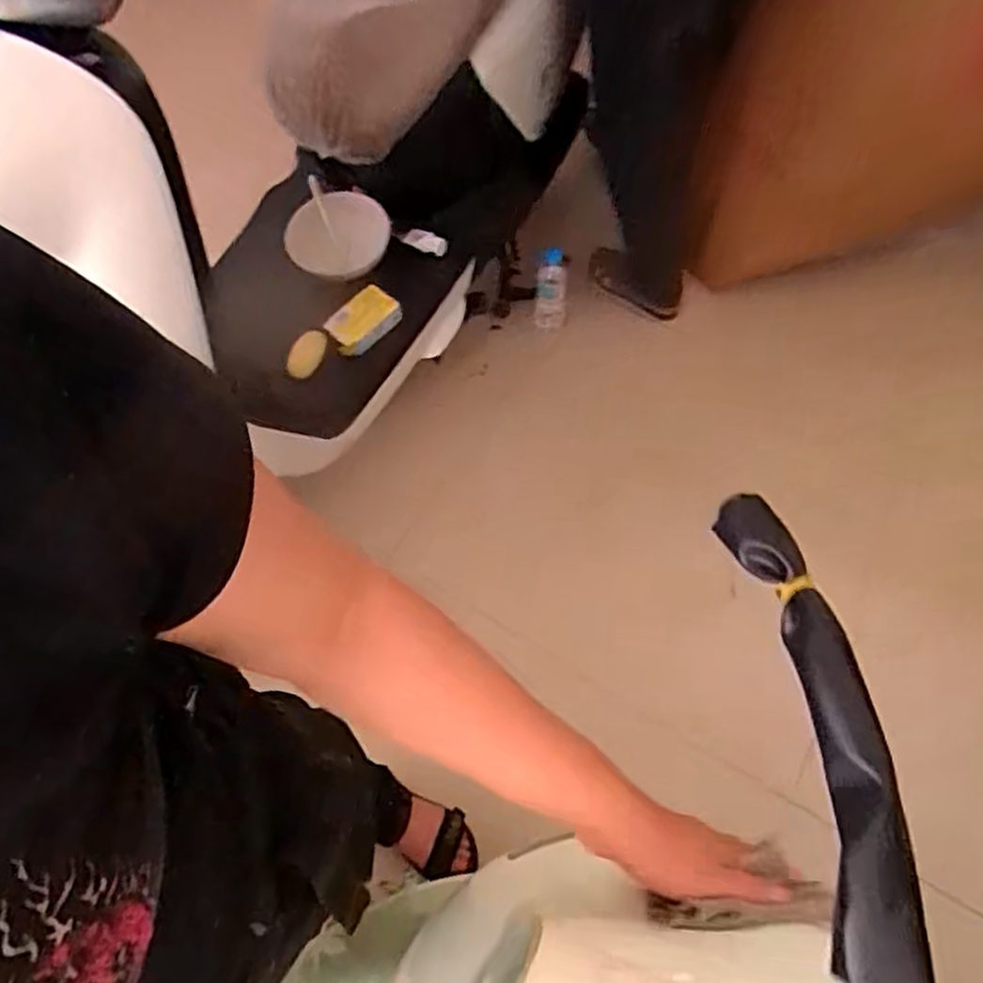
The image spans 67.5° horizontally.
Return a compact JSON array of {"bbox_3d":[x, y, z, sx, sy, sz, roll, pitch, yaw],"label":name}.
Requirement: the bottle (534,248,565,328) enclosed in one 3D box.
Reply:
[{"bbox_3d":[0.133,-0.457,1.641,0.069,0.196,0.065,0,41,2],"label":"bottle"}]

